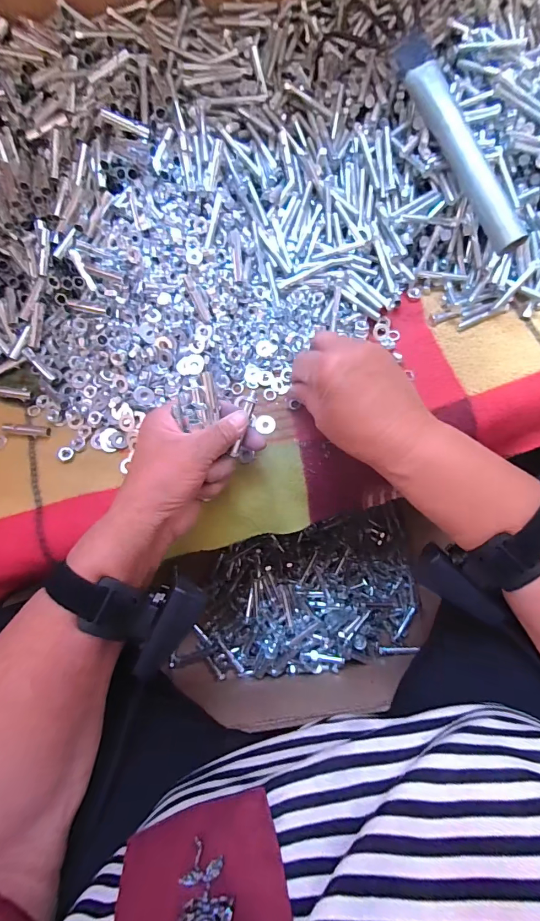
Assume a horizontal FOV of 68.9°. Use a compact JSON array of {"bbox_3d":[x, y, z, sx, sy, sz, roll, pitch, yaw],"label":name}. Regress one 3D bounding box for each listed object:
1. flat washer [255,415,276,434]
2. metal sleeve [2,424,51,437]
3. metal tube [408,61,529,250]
[{"bbox_3d":[-0.004,-0.034,0.372,0.018,0.004,0.018,0,77,0],"label":"flat washer"},{"bbox_3d":[-0.234,-0.030,0.379,0.043,0.007,0.011,6,77,1],"label":"metal sleeve"},{"bbox_3d":[0.174,-0.268,0.347,0.022,0.027,0.187,-23,78,-5],"label":"metal tube"}]

